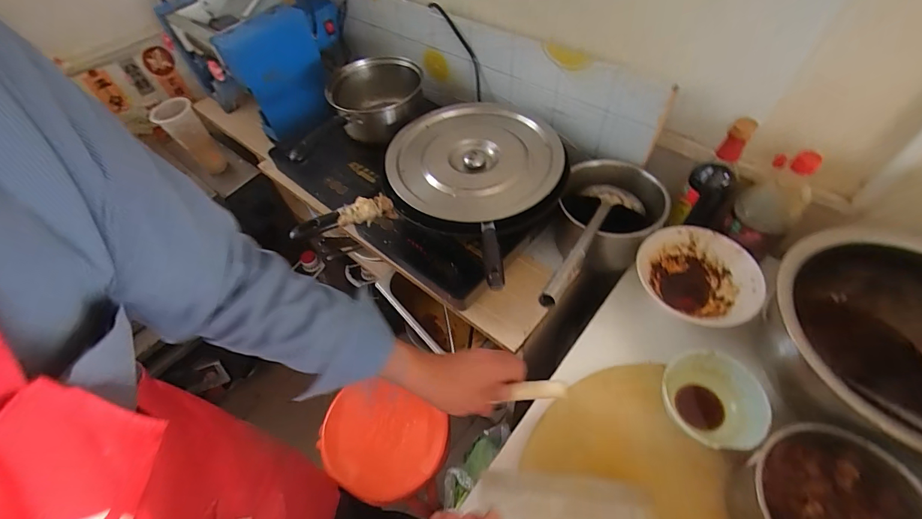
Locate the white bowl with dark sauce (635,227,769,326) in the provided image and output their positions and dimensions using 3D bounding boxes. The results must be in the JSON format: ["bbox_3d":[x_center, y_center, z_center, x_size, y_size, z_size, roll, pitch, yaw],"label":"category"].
[{"bbox_3d":[0.368,0.036,0.636,0.168,0.087,0.164,-3,55,4],"label":"white bowl with dark sauce"}]

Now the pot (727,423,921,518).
[{"bbox_3d":[0.378,0.263,0.407,0.141,0.082,0.153,-3,55,4],"label":"pot"}]

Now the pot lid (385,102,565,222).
[{"bbox_3d":[0.023,-0.172,0.680,0.284,0.029,0.269,2,55,7],"label":"pot lid"}]

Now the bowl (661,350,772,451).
[{"bbox_3d":[0.317,0.183,0.509,0.112,0.053,0.115,-3,55,4],"label":"bowl"}]

